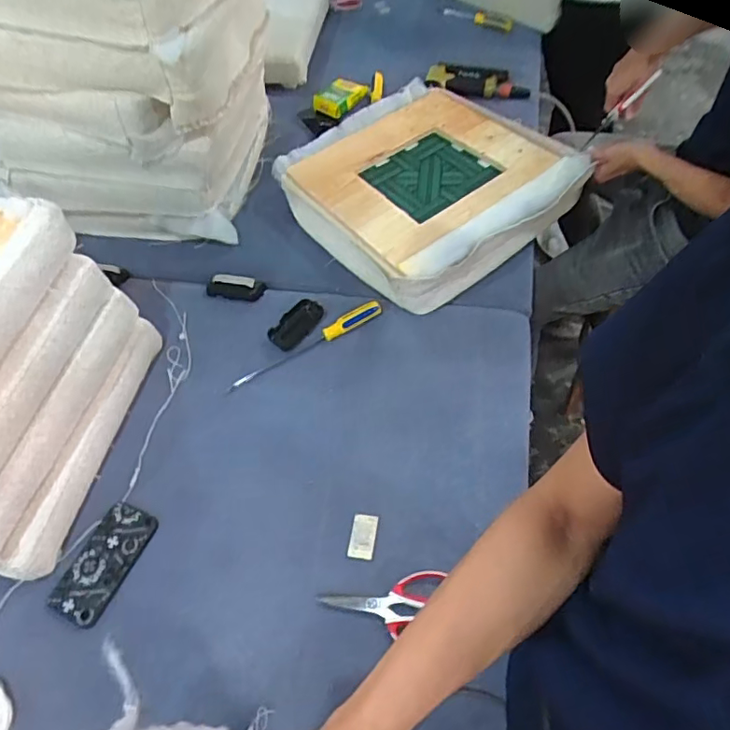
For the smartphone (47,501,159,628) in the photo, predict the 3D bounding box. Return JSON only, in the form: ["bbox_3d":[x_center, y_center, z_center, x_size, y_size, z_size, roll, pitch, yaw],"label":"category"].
[{"bbox_3d":[-0.372,0.281,0.798,0.089,0.013,0.162,16,59,16],"label":"smartphone"}]

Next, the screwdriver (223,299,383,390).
[{"bbox_3d":[-0.103,-0.038,0.974,0.302,0.024,0.033,-27,58,-13],"label":"screwdriver"}]

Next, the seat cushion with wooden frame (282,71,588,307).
[{"bbox_3d":[0.132,-0.380,1.110,0.498,0.115,0.464,-32,59,-16],"label":"seat cushion with wooden frame"}]

